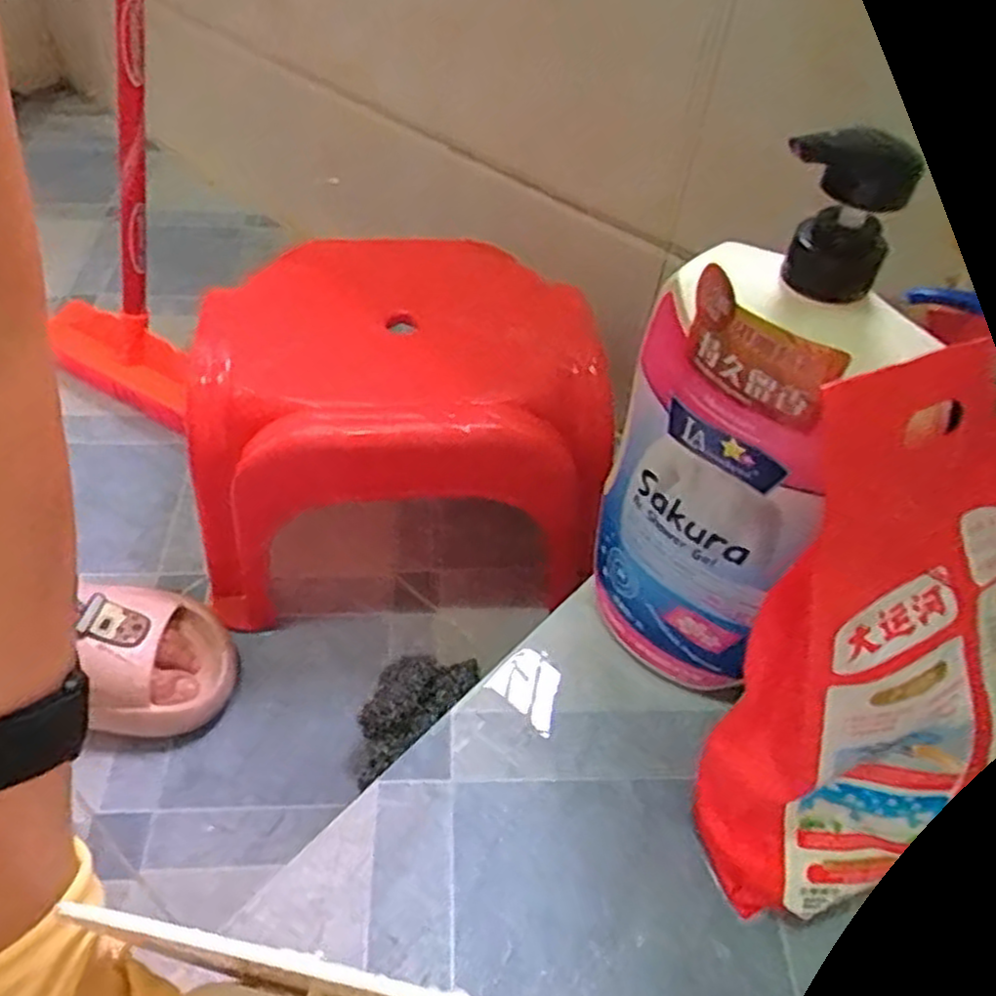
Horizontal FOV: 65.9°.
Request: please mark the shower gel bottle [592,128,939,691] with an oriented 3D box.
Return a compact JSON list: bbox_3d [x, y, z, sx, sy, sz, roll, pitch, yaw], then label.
[{"bbox_3d":[0.112,-0.018,0.383,0.113,0.310,0.064,35,55,22],"label":"shower gel bottle"}]

